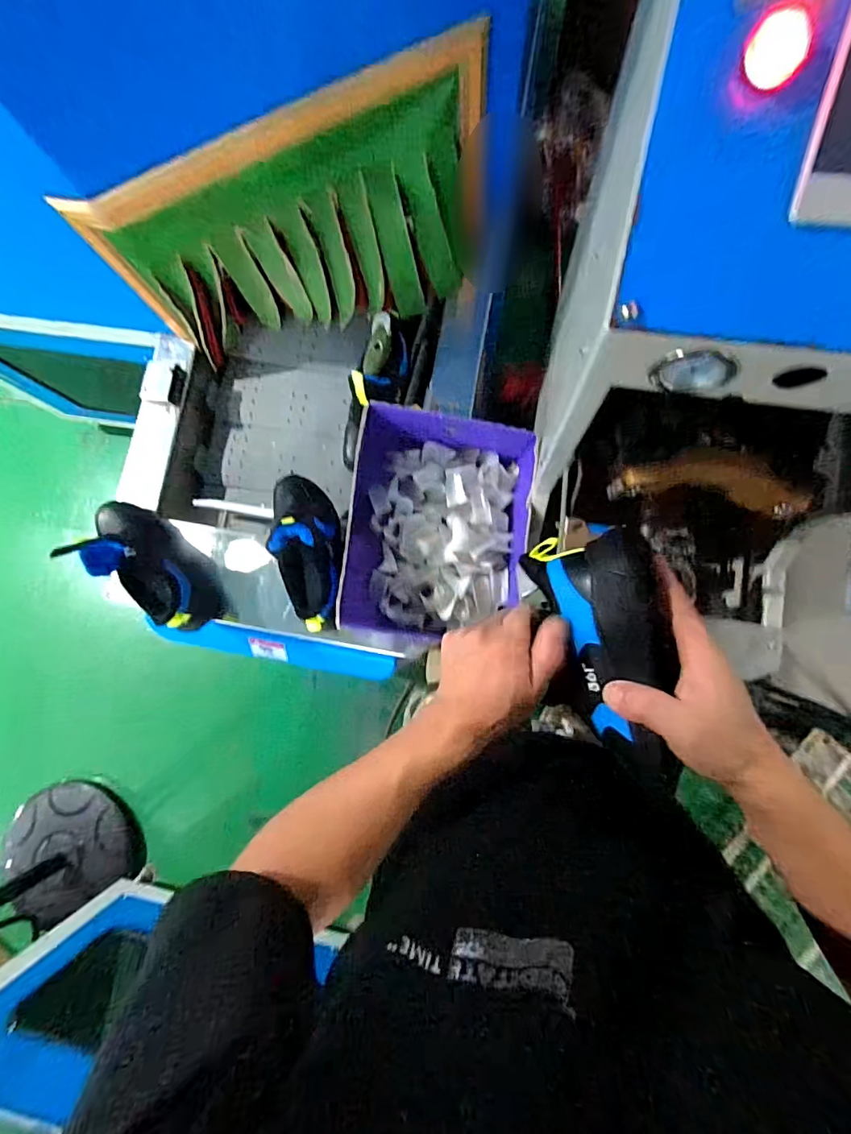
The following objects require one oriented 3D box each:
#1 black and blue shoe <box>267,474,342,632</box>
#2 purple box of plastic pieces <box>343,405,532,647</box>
[{"bbox_3d":[-0.181,-0.034,0.733,0.088,0.140,0.254,-15,82,3],"label":"black and blue shoe"},{"bbox_3d":[0.015,-0.054,0.730,0.269,0.125,0.349,10,84,6],"label":"purple box of plastic pieces"}]

